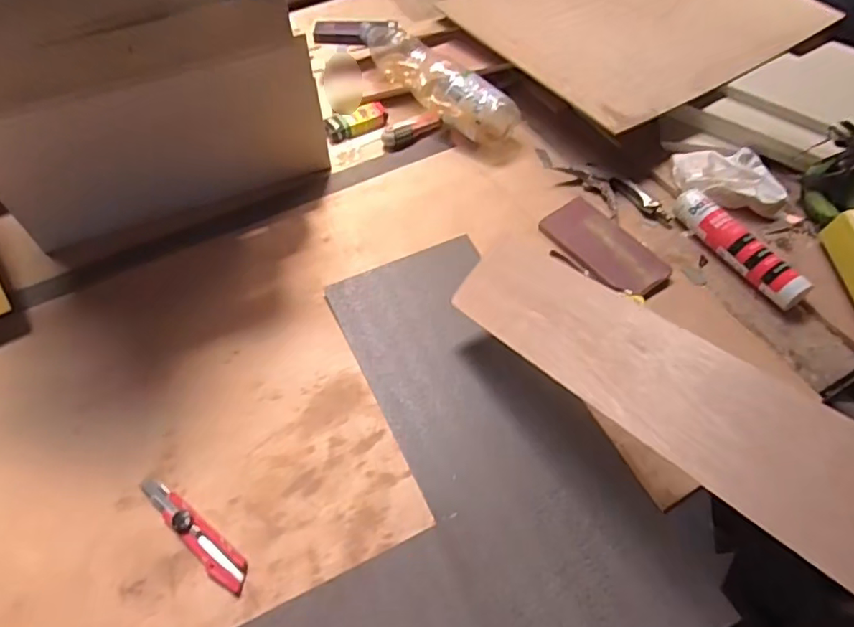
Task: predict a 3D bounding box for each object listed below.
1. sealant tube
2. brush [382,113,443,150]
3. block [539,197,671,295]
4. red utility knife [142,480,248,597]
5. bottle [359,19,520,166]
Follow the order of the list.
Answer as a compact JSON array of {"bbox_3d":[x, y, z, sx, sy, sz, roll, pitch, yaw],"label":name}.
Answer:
[{"bbox_3d":[0.456,-0.099,0.837,0.056,0.043,0.230,-29,60,-17],"label":"sealant tube"},{"bbox_3d":[-0.027,-0.320,1.000,0.111,0.033,0.032,-29,60,-17],"label":"brush"},{"bbox_3d":[0.263,-0.101,0.850,0.086,0.022,0.190,-38,64,-22],"label":"block"},{"bbox_3d":[-0.261,0.242,0.632,0.169,0.020,0.034,31,62,20],"label":"red utility knife"},{"bbox_3d":[0.029,-0.401,1.007,0.329,0.099,0.098,39,65,23],"label":"bottle"}]

